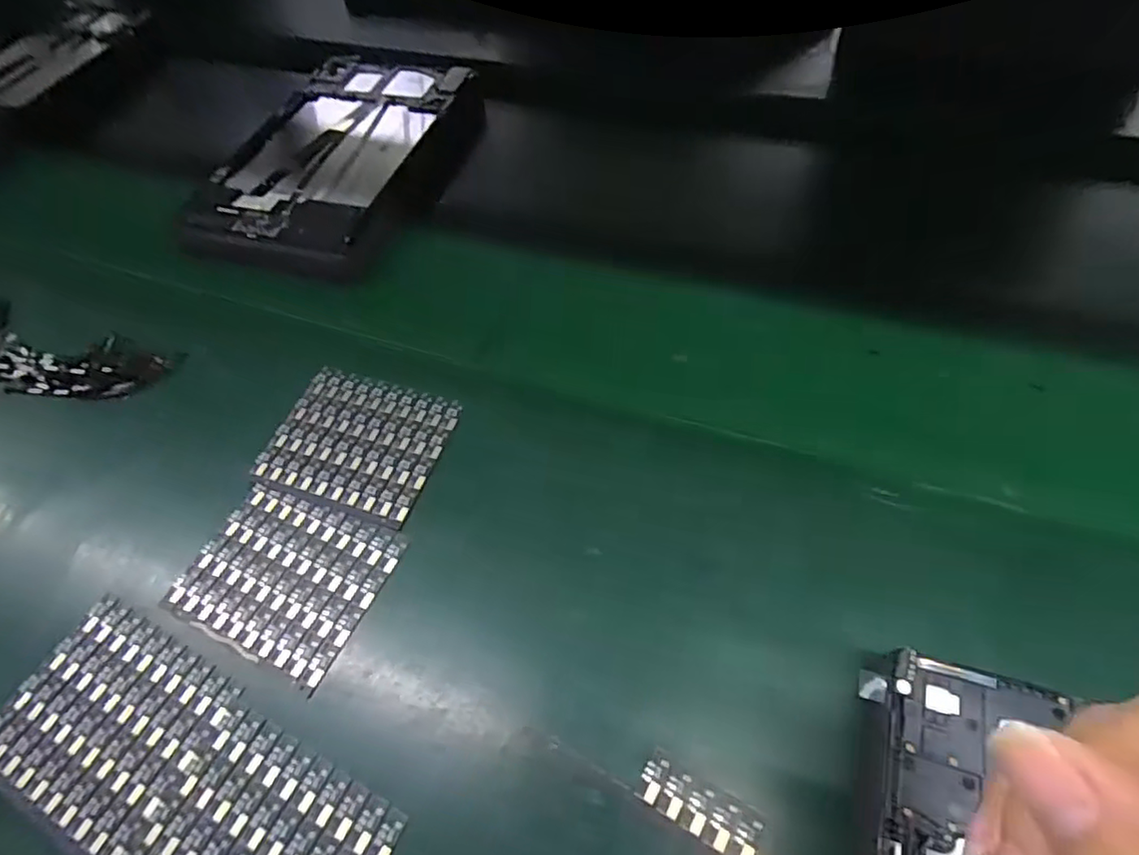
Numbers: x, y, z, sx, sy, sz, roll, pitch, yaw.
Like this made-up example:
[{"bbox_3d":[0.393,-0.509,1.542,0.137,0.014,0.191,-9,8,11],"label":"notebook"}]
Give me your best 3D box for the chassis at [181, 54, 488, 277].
[{"bbox_3d":[-0.188,-0.227,0.522,0.170,0.030,0.282,12,58,14],"label":"chassis"}]

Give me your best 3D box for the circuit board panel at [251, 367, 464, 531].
[{"bbox_3d":[-0.122,0.008,0.363,0.099,0.007,0.084,15,58,16],"label":"circuit board panel"}]

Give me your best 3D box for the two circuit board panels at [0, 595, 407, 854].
[{"bbox_3d":[-0.172,0.157,0.274,0.197,0.004,0.082,24,63,19],"label":"two circuit board panels"}]

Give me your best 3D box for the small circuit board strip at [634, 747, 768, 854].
[{"bbox_3d":[0.053,0.155,0.257,0.049,0.011,0.022,25,61,21],"label":"small circuit board strip"}]

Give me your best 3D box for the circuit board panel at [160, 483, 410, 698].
[{"bbox_3d":[-0.147,0.076,0.323,0.100,0.008,0.079,18,59,18],"label":"circuit board panel"}]

